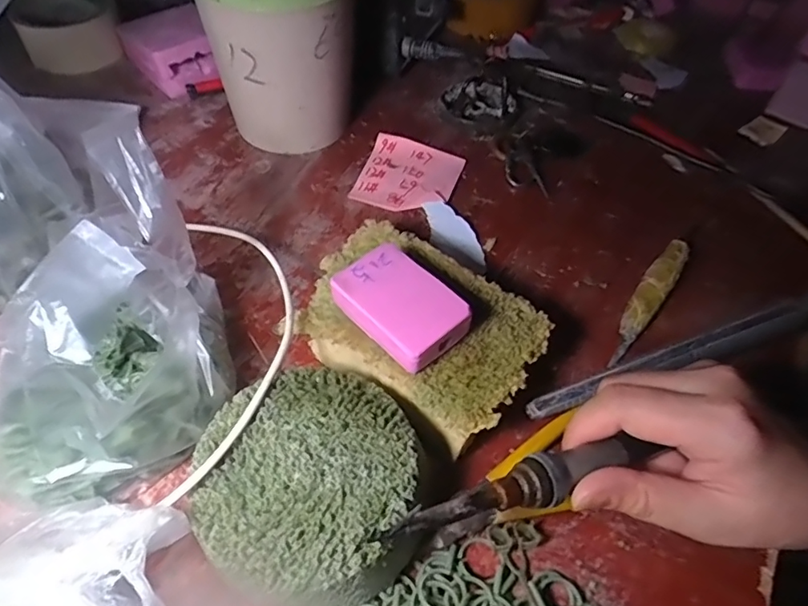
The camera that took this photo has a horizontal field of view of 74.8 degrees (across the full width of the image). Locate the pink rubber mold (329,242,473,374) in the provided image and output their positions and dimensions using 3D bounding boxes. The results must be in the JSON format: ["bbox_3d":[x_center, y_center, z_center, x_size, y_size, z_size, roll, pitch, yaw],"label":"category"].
[{"bbox_3d":[-0.003,0.004,0.283,0.047,0.024,0.068,-37,65,-26],"label":"pink rubber mold"}]

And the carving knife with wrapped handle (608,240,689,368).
[{"bbox_3d":[0.163,-0.003,0.354,0.018,0.011,0.115,33,59,20],"label":"carving knife with wrapped handle"}]

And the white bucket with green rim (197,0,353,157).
[{"bbox_3d":[-0.089,-0.194,0.396,0.106,0.144,0.097,1,54,-1],"label":"white bucket with green rim"}]

